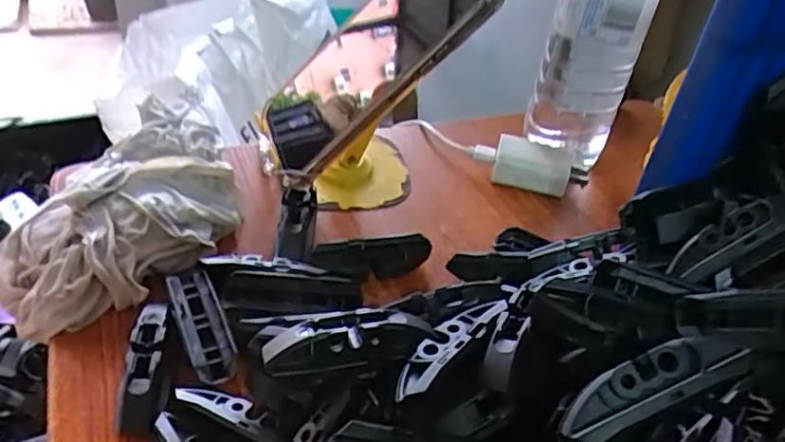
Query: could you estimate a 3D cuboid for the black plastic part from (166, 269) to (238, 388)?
[{"bbox_3d":[-0.094,0.051,0.309,0.022,0.008,0.067,-13,44,-22],"label":"black plastic part"}]

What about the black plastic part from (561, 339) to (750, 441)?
[{"bbox_3d":[0.092,0.057,0.220,0.070,0.007,0.020,-23,44,-5],"label":"black plastic part"}]

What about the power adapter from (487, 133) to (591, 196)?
[{"bbox_3d":[0.109,-0.039,0.452,0.068,0.025,0.037,14,40,8],"label":"power adapter"}]

